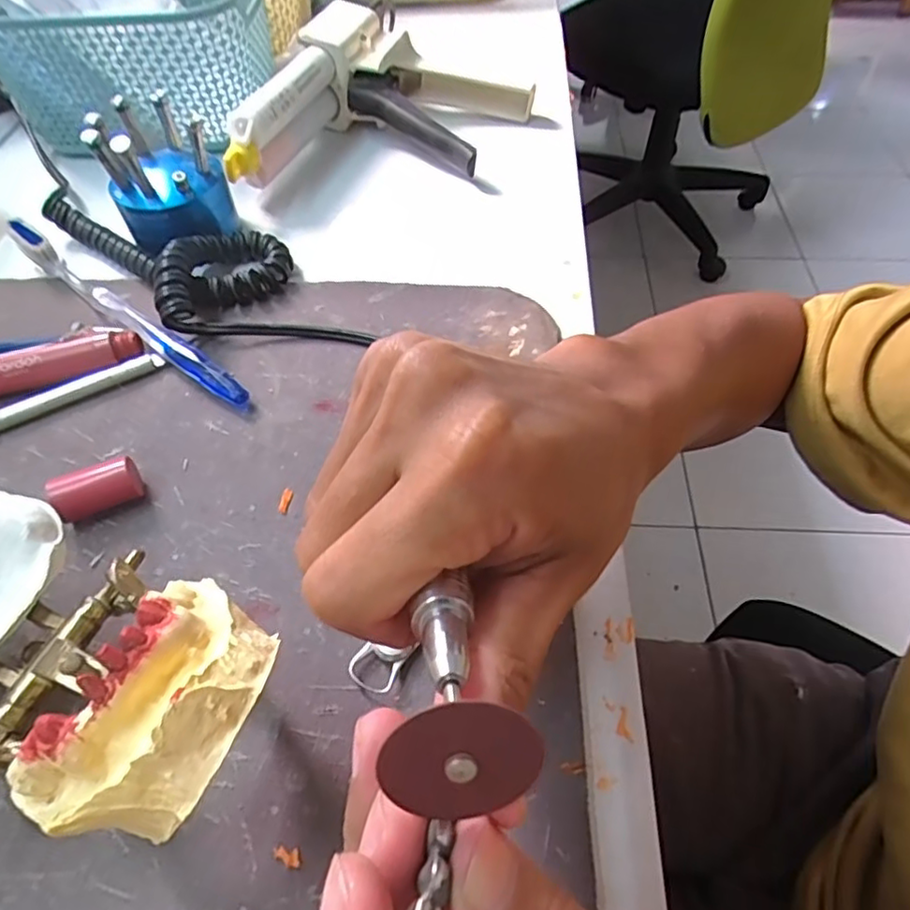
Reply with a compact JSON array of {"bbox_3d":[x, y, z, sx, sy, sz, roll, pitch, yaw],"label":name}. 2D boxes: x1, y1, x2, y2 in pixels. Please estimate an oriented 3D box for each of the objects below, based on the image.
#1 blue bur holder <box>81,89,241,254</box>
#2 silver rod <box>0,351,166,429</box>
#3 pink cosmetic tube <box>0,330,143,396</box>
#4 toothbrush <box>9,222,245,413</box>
[{"bbox_3d":[-0.154,-0.149,0.328,0.056,0.067,0.053,-21,56,-13],"label":"blue bur holder"},{"bbox_3d":[-0.189,-0.020,0.273,0.116,0.009,0.007,-27,58,-17],"label":"silver rod"},{"bbox_3d":[-0.189,-0.039,0.281,0.087,0.018,0.015,-14,55,-9],"label":"pink cosmetic tube"},{"bbox_3d":[-0.164,-0.071,0.302,0.181,0.021,0.013,32,61,22],"label":"toothbrush"}]

